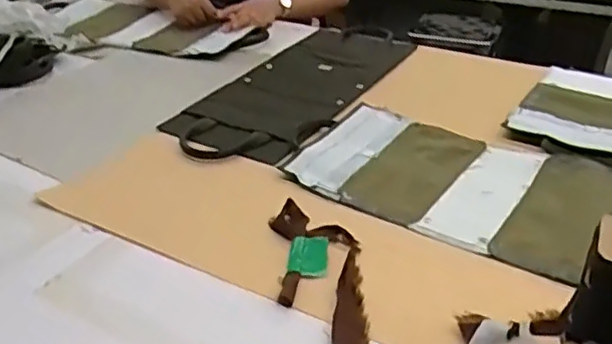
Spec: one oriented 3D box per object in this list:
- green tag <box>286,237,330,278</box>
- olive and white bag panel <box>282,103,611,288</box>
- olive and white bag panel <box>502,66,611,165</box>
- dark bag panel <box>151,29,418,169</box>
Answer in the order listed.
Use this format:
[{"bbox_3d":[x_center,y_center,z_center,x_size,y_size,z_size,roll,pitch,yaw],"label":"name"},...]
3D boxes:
[{"bbox_3d":[0.003,0.097,0.745,0.044,0.004,0.065,0,34,4],"label":"green tag"},{"bbox_3d":[0.235,0.018,0.849,0.500,0.012,0.239,18,39,28],"label":"olive and white bag panel"},{"bbox_3d":[0.463,-0.086,1.006,0.235,0.018,0.290,19,39,30],"label":"olive and white bag panel"},{"bbox_3d":[-0.015,-0.149,1.129,0.240,0.016,0.521,17,38,27],"label":"dark bag panel"}]

